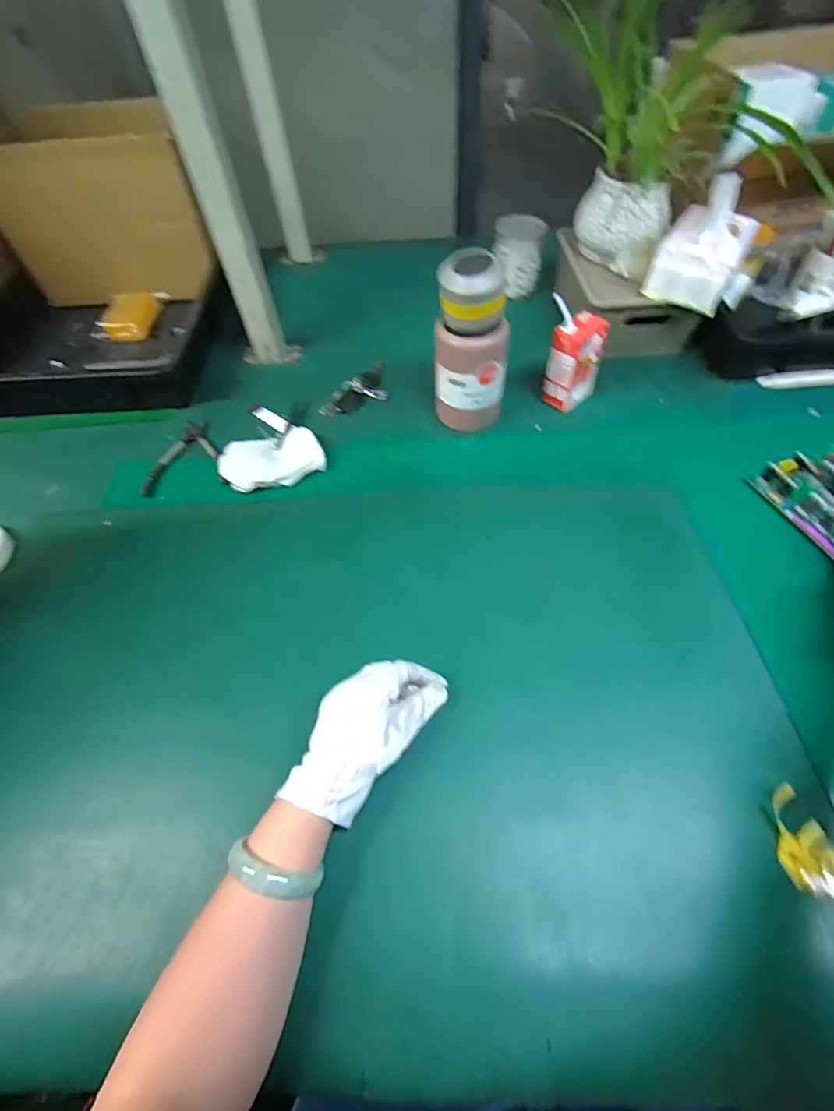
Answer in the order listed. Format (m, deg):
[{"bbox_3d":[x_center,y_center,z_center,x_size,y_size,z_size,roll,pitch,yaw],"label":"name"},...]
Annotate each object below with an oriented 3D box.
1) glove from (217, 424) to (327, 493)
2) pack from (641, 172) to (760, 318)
[{"bbox_3d":[-0.196,-0.131,0.635,0.134,0.027,0.096,-25,58,-13],"label":"glove"},{"bbox_3d":[0.392,-0.424,0.635,0.099,0.103,0.139,25,61,19],"label":"pack"}]

